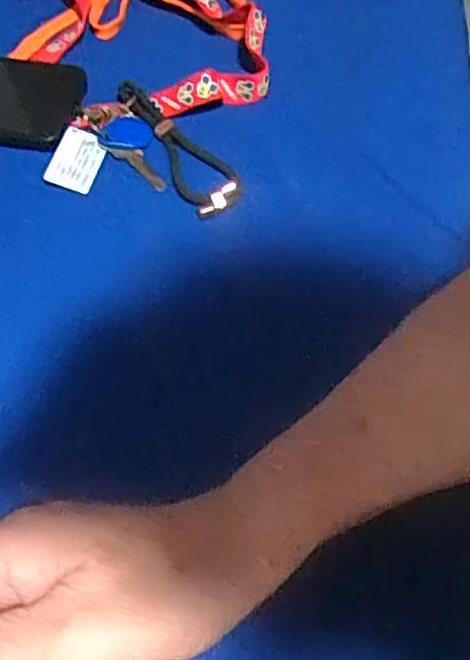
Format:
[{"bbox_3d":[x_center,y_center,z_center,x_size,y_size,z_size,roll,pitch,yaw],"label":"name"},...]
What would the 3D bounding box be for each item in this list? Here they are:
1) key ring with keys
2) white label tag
[{"bbox_3d":[-0.052,-0.122,0.444,0.052,0.010,0.129,-39,67,-20],"label":"key ring with keys"},{"bbox_3d":[-0.106,-0.115,0.444,0.031,0.006,0.046,18,64,-5],"label":"white label tag"}]

